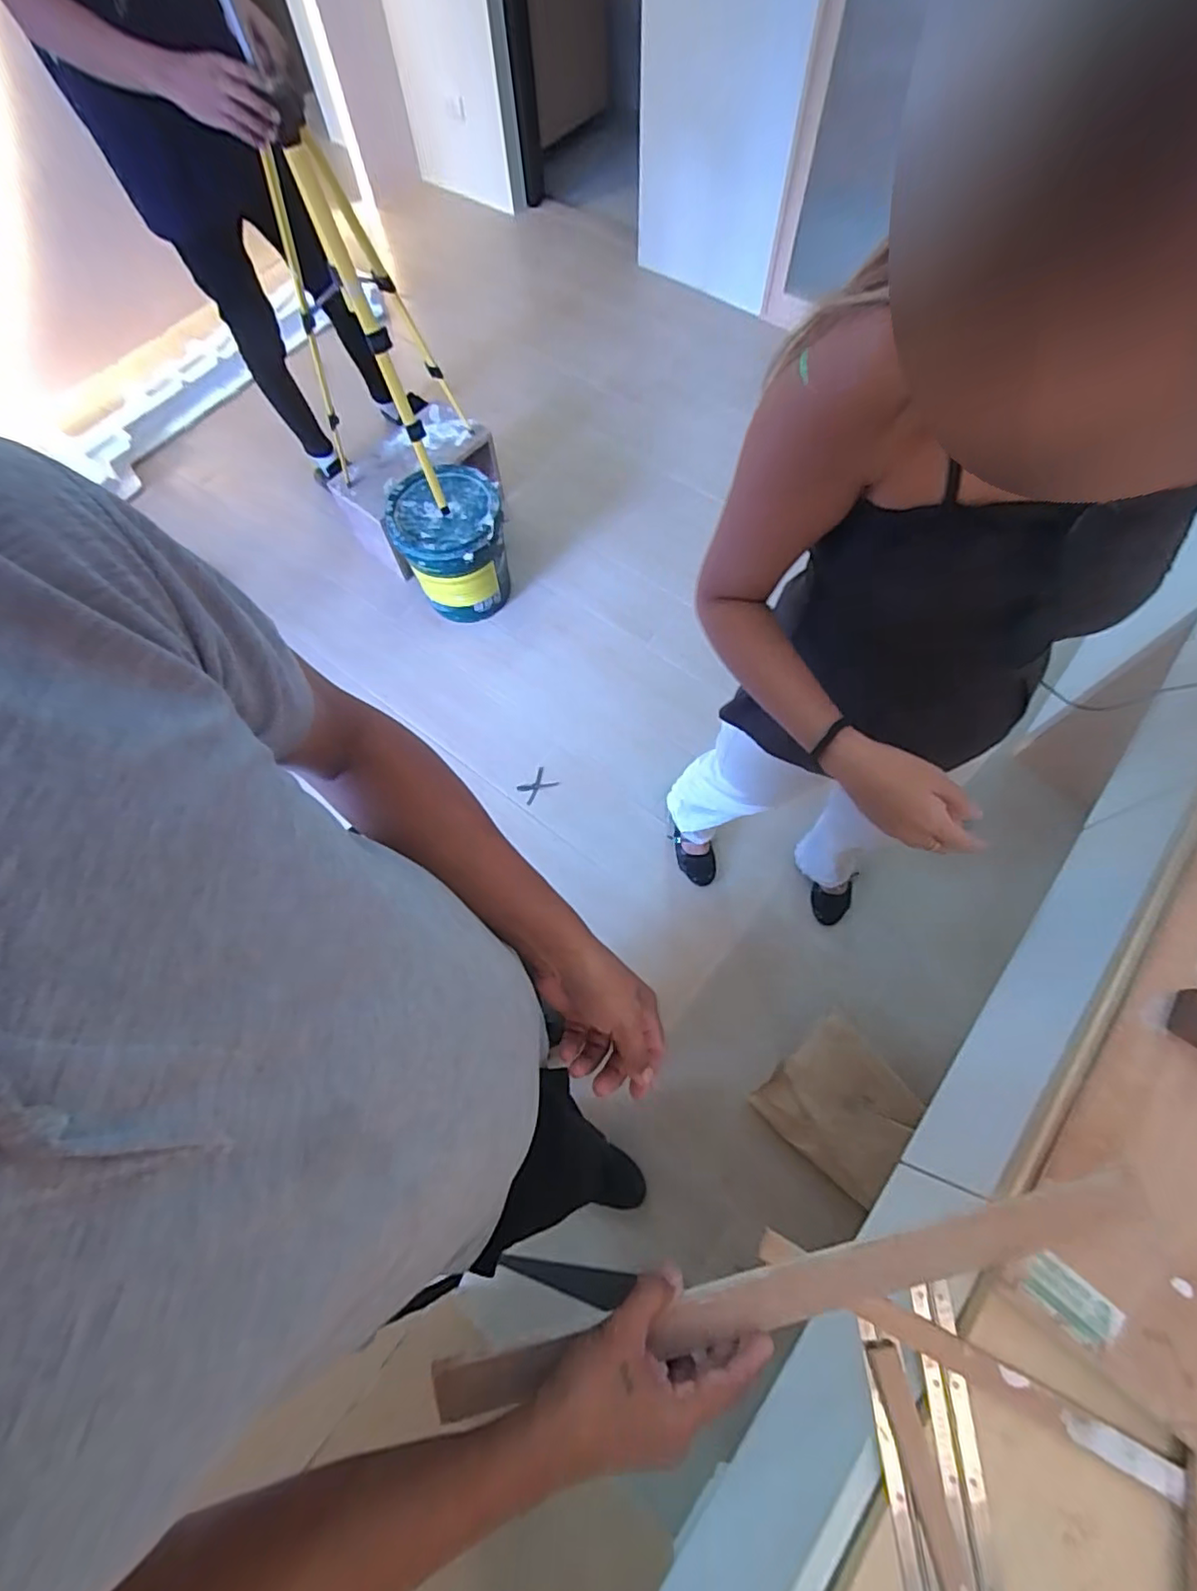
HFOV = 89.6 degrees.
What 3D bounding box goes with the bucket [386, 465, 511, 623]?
[{"bbox_3d":[-0.403,-0.687,1.705,0.288,0.317,0.281,-1,68,2],"label":"bucket"}]

